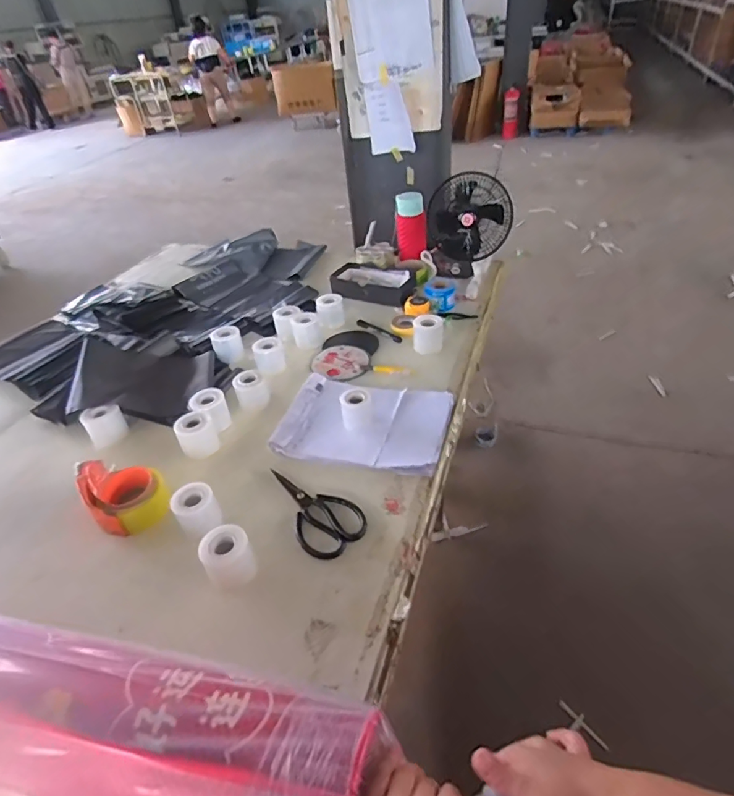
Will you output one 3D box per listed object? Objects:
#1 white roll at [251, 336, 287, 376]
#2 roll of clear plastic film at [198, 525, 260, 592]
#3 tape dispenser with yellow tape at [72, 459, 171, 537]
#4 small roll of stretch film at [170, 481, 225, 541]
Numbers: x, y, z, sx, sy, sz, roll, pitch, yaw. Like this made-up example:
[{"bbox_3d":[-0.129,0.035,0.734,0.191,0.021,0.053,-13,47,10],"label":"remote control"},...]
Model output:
[{"bbox_3d":[-0.221,-0.094,1.108,0.070,0.064,0.056,-14,39,-11],"label":"white roll"},{"bbox_3d":[-0.199,0.232,0.699,0.074,0.064,0.072,-27,43,-25],"label":"roll of clear plastic film"},{"bbox_3d":[-0.413,0.158,0.827,0.120,0.060,0.169,-32,45,-29],"label":"tape dispenser with yellow tape"},{"bbox_3d":[-0.266,0.181,0.772,0.066,0.065,0.067,-30,44,-27],"label":"small roll of stretch film"}]

